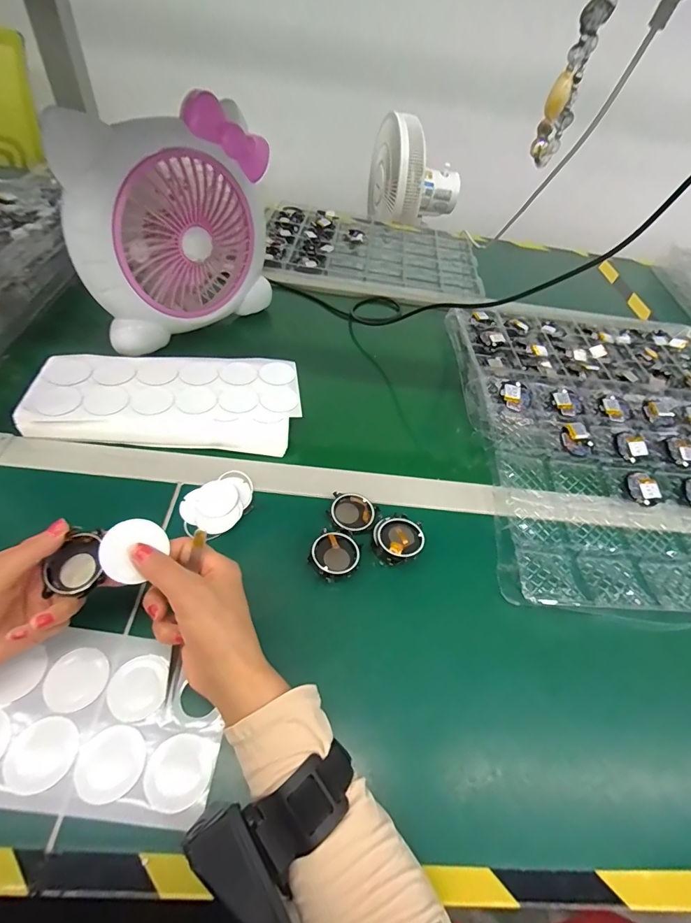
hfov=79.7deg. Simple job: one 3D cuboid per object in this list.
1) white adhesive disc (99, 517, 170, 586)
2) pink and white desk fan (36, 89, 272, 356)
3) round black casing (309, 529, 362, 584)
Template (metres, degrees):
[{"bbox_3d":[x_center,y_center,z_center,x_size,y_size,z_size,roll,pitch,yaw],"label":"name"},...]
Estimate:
[{"bbox_3d":[-0.147,0.060,0.287,0.038,0.006,0.044,49,56,-18],"label":"white adhesive disc"},{"bbox_3d":[-0.211,-0.289,0.520,0.100,0.234,0.252,23,50,18],"label":"pink and white desk fan"},{"bbox_3d":[-0.009,0.088,0.390,0.046,0.010,0.051,11,47,7],"label":"round black casing"}]

